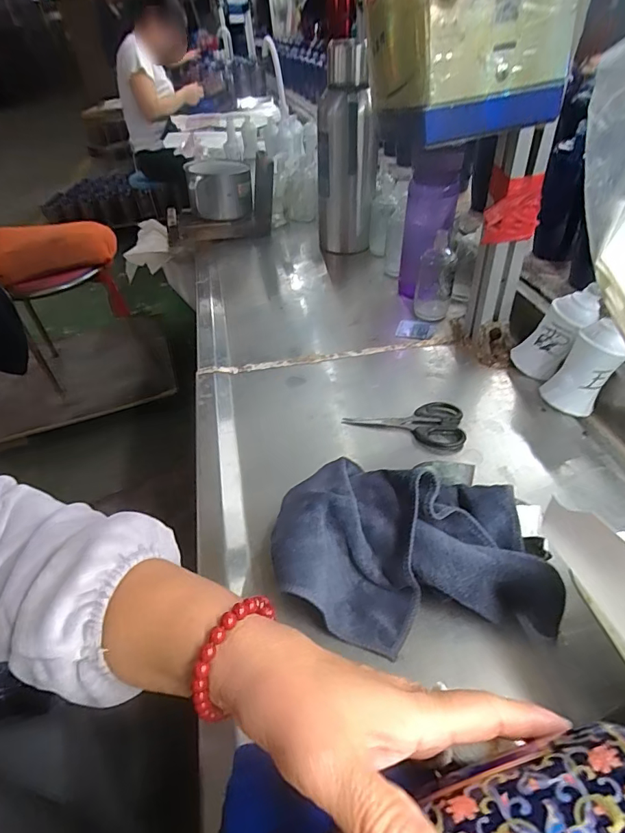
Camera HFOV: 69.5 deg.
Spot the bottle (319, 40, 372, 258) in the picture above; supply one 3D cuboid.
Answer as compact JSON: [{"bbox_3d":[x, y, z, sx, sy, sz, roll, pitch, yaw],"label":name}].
[{"bbox_3d":[0.060,-0.459,0.820,0.094,0.317,0.087,-4,41,3],"label":"bottle"}]

